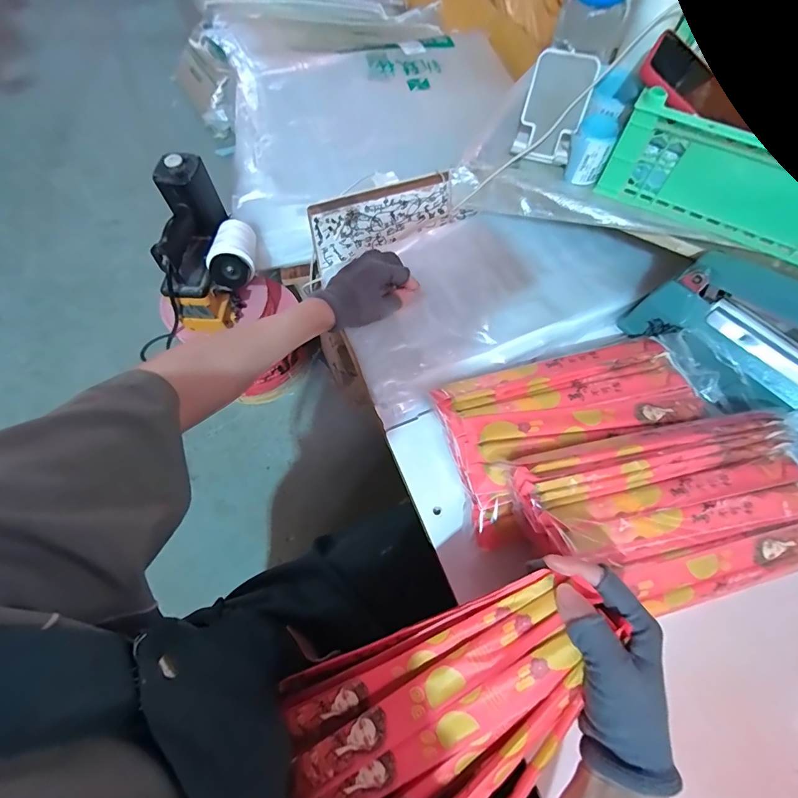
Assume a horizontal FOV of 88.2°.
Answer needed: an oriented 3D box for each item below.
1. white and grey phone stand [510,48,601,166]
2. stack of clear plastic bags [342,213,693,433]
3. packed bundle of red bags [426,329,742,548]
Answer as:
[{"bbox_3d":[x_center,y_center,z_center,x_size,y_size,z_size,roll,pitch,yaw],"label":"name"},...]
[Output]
[{"bbox_3d":[0.175,-0.328,0.467,0.067,0.102,0.013,23,40,14],"label":"white and grey phone stand"},{"bbox_3d":[0.133,-0.148,0.541,0.419,0.027,0.232,-21,70,-10],"label":"stack of clear plastic bags"},{"bbox_3d":[0.208,0.013,0.440,0.320,0.033,0.161,-19,69,-9],"label":"packed bundle of red bags"}]

